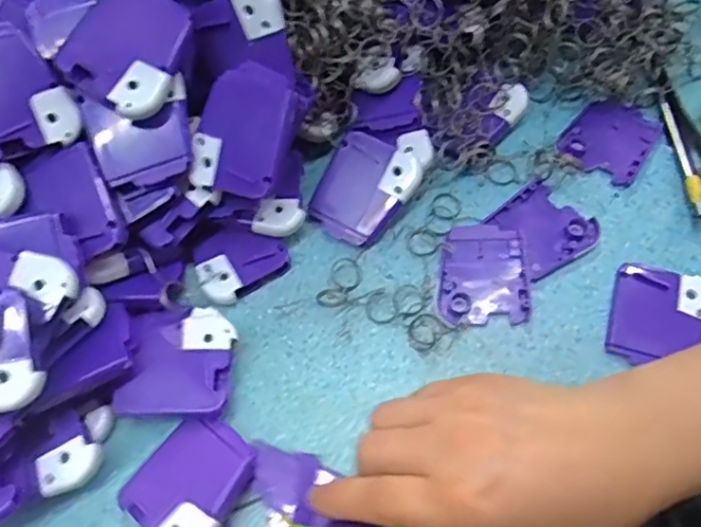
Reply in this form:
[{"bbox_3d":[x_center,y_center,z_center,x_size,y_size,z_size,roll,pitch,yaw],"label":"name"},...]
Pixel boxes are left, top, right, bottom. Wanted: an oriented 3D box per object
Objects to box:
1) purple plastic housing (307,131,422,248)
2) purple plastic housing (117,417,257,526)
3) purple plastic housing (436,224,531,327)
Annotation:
[{"bbox_3d":[0.007,-0.045,0.357,0.051,0.007,0.062,38,97,14],"label":"purple plastic housing"},{"bbox_3d":[-0.076,0.106,0.290,0.051,0.014,0.060,37,71,16],"label":"purple plastic housing"},{"bbox_3d":[0.076,0.005,0.347,0.051,0.005,0.059,0,65,1],"label":"purple plastic housing"}]

